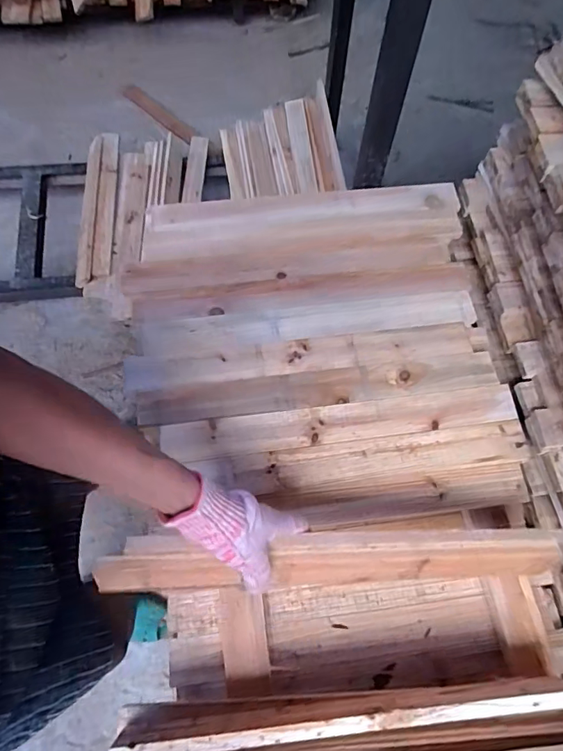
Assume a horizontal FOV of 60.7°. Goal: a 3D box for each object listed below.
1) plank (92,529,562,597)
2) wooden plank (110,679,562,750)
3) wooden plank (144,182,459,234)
[{"bbox_3d":[0.062,0.201,0.513,0.485,0.059,0.022,0,24,-8],"label":"plank"},{"bbox_3d":[0.070,0.358,0.518,0.479,0.073,0.012,-4,86,-4],"label":"wooden plank"},{"bbox_3d":[0.038,-0.267,0.776,0.498,0.020,0.069,-6,66,-6],"label":"wooden plank"}]

